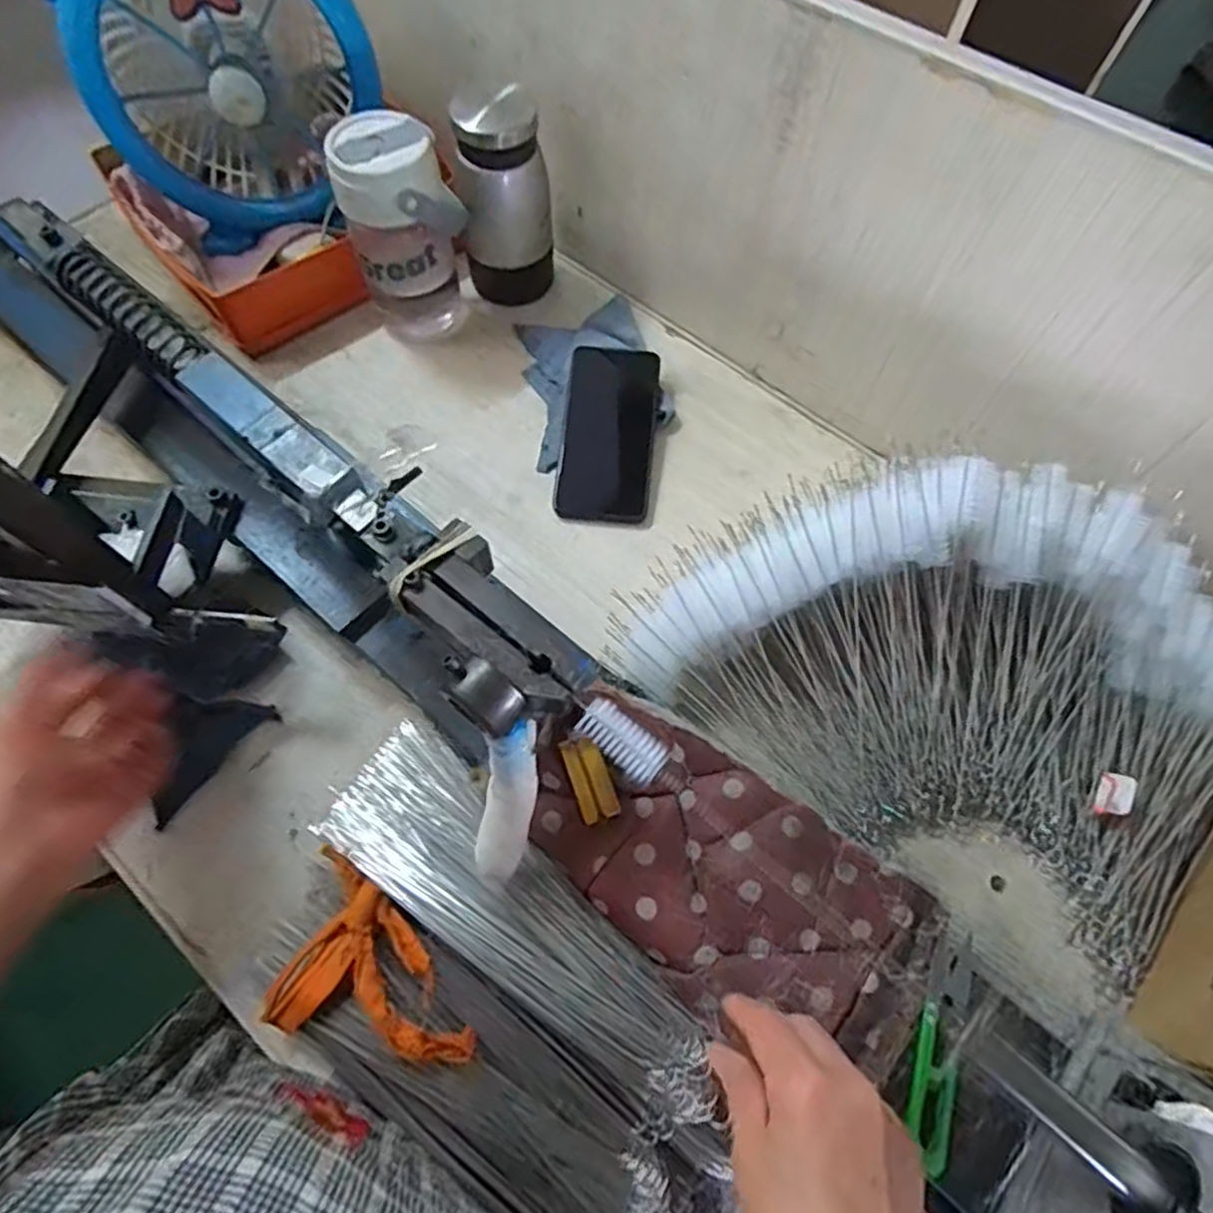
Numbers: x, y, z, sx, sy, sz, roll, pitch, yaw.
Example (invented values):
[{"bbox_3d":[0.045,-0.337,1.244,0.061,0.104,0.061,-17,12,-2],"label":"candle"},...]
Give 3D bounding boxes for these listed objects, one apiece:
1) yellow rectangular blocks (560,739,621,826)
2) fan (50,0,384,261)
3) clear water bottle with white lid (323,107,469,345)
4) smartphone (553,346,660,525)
[{"bbox_3d":[-0.010,0.102,0.405,0.021,0.004,0.049,-21,80,-12],"label":"yellow rectangular blocks"},{"bbox_3d":[-0.314,-0.475,0.563,0.218,0.275,0.144,-11,66,-8],"label":"fan"},{"bbox_3d":[-0.167,-0.309,0.573,0.093,0.150,0.078,-15,67,-9],"label":"clear water bottle with white lid"},{"bbox_3d":[0.002,-0.146,0.579,0.074,0.008,0.157,7,77,0],"label":"smartphone"}]

